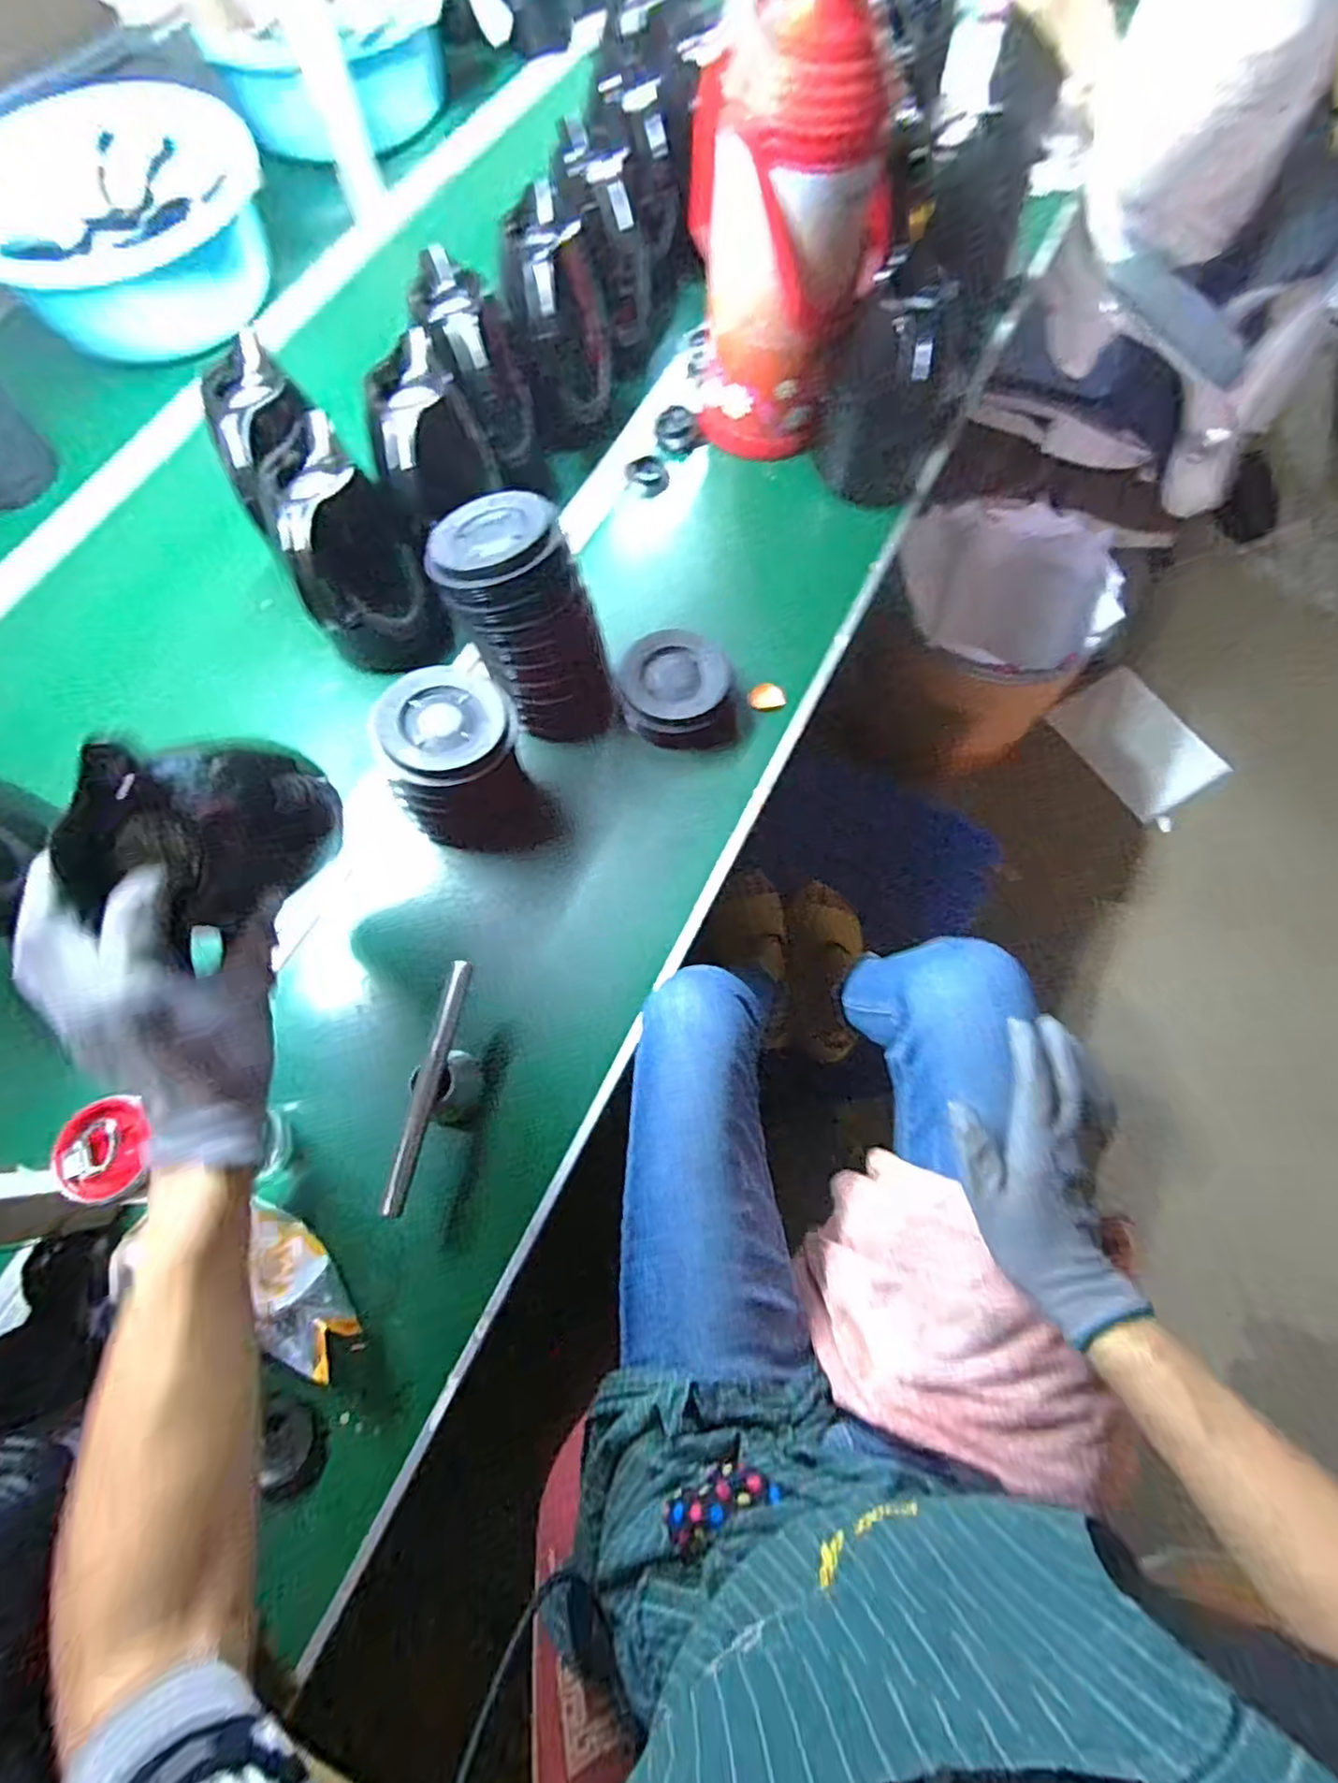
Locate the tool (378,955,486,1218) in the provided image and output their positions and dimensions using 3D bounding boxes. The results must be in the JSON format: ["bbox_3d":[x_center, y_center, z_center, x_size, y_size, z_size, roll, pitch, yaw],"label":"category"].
[{"bbox_3d":[-0.184,0.163,0.568,0.042,0.065,0.197,8,71,3],"label":"tool"}]

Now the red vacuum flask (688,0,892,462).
[{"bbox_3d":[0.129,-0.671,0.693,0.185,0.348,0.164,4,71,2],"label":"red vacuum flask"}]

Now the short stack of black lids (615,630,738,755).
[{"bbox_3d":[0.009,-0.214,0.715,0.124,0.051,0.116,-11,71,-3],"label":"short stack of black lids"}]

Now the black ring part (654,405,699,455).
[{"bbox_3d":[0.010,-0.580,0.846,0.051,0.031,0.051,-5,71,-1],"label":"black ring part"}]

